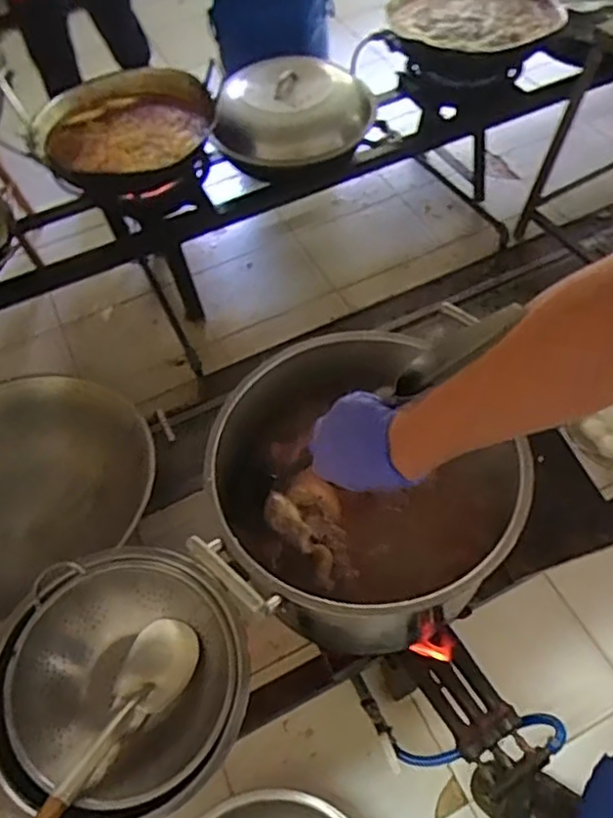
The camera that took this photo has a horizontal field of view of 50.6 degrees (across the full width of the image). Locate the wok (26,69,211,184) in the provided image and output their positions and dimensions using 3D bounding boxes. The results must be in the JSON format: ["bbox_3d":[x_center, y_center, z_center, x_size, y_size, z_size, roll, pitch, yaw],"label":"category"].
[{"bbox_3d":[-0.446,-0.691,1.578,0.398,0.095,0.362,-2,56,3],"label":"wok"}]

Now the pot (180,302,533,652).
[{"bbox_3d":[0.079,0.107,0.911,0.411,0.265,0.397,-2,56,3],"label":"pot"}]

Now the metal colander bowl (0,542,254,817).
[{"bbox_3d":[-0.295,0.416,1.011,0.389,0.108,0.395,-2,56,3],"label":"metal colander bowl"}]

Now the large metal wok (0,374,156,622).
[{"bbox_3d":[-0.627,0.214,1.444,0.618,0.160,0.538,-39,104,-23],"label":"large metal wok"}]

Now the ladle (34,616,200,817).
[{"bbox_3d":[-0.372,0.576,0.845,0.114,0.084,0.729,24,40,15],"label":"ladle"}]

